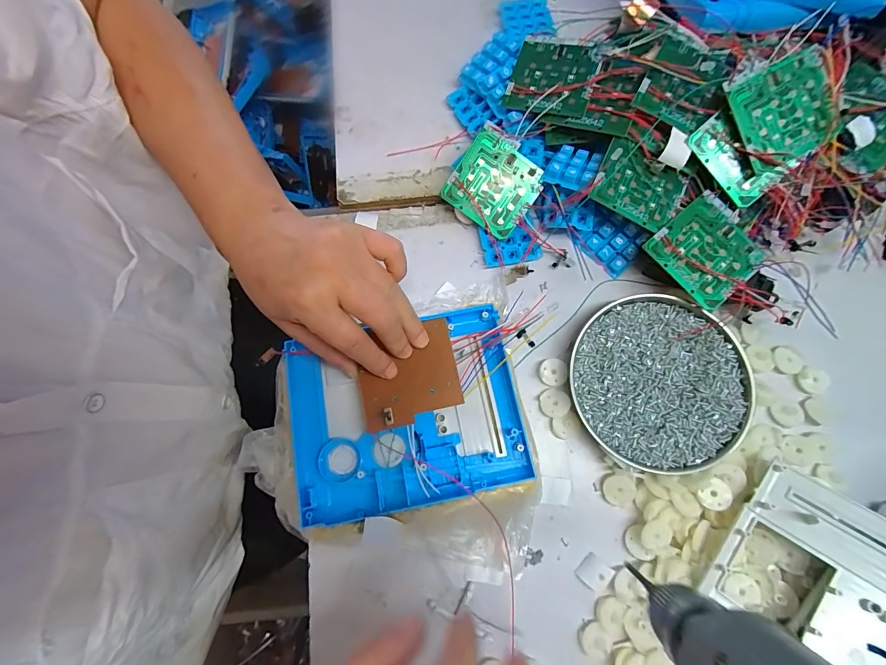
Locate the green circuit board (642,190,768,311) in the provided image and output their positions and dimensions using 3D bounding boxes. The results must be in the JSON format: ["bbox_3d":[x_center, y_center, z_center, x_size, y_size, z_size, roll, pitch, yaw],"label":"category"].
[{"bbox_3d":[0.210,-0.066,0.307,0.071,0.006,0.071,-41,81,-6],"label":"green circuit board"}]

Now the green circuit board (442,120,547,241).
[{"bbox_3d":[0.046,-0.131,0.341,0.071,0.006,0.073,35,100,-2],"label":"green circuit board"}]

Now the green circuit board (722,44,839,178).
[{"bbox_3d":[0.256,-0.167,0.289,0.071,0.004,0.077,-29,99,4],"label":"green circuit board"}]

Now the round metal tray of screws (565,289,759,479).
[{"bbox_3d":[0.172,0.039,0.311,0.133,0.020,0.131,0,76,2],"label":"round metal tray of screws"}]

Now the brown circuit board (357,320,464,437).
[{"bbox_3d":[-0.026,0.031,0.287,0.071,0.010,0.071,-13,76,-1],"label":"brown circuit board"}]

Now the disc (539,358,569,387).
[{"bbox_3d":[0.092,0.033,0.323,0.022,0.005,0.022,0,76,2],"label":"disc"}]

